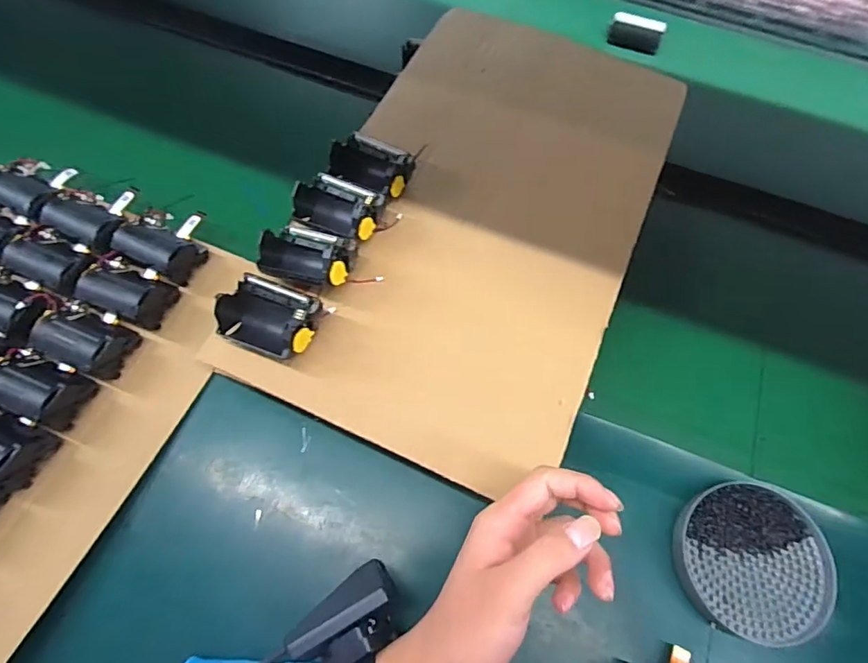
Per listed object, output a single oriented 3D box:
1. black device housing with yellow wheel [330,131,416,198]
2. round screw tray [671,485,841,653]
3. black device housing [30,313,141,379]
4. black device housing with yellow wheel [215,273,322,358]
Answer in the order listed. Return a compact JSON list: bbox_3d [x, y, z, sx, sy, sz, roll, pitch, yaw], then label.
[{"bbox_3d":[-0.061,-0.157,0.497,0.072,0.042,0.054,29,66,10],"label":"black device housing with yellow wheel"},{"bbox_3d":[0.250,0.181,0.415,0.116,0.025,0.113,1,64,-3],"label":"round screw tray"},{"bbox_3d":[-0.301,0.006,0.448,0.067,0.043,0.050,22,65,7],"label":"black device housing"},{"bbox_3d":[-0.133,-0.012,0.418,0.071,0.047,0.055,19,65,6],"label":"black device housing with yellow wheel"}]

